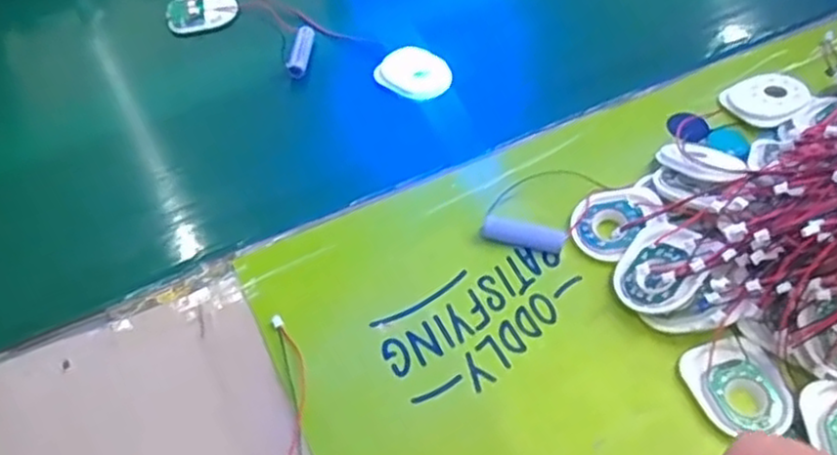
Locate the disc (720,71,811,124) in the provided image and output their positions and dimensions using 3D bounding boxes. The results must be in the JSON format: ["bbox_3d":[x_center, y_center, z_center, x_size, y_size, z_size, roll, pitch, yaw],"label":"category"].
[{"bbox_3d":[0.244,-0.092,0.508,0.049,0.014,0.048,-2,51,2],"label":"disc"}]

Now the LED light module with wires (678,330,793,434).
[{"bbox_3d":[0.171,0.084,0.384,0.047,0.008,0.055,-15,52,-9],"label":"LED light module with wires"}]

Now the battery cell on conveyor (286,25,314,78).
[{"bbox_3d":[-0.095,-0.143,0.579,0.017,0.011,0.055,3,52,6],"label":"battery cell on conveyor"}]

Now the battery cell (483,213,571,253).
[{"bbox_3d":[0.065,0.004,0.447,0.051,0.014,0.013,9,52,10],"label":"battery cell"}]

